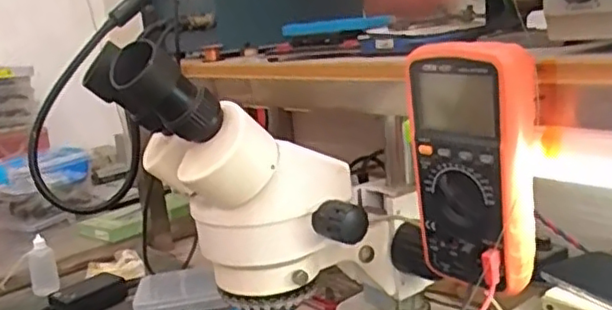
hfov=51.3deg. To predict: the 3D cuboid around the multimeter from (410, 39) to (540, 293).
[{"bbox_3d":[0.123,0.005,0.471,0.052,0.173,0.083,-13,14,-27],"label":"multimeter"}]

